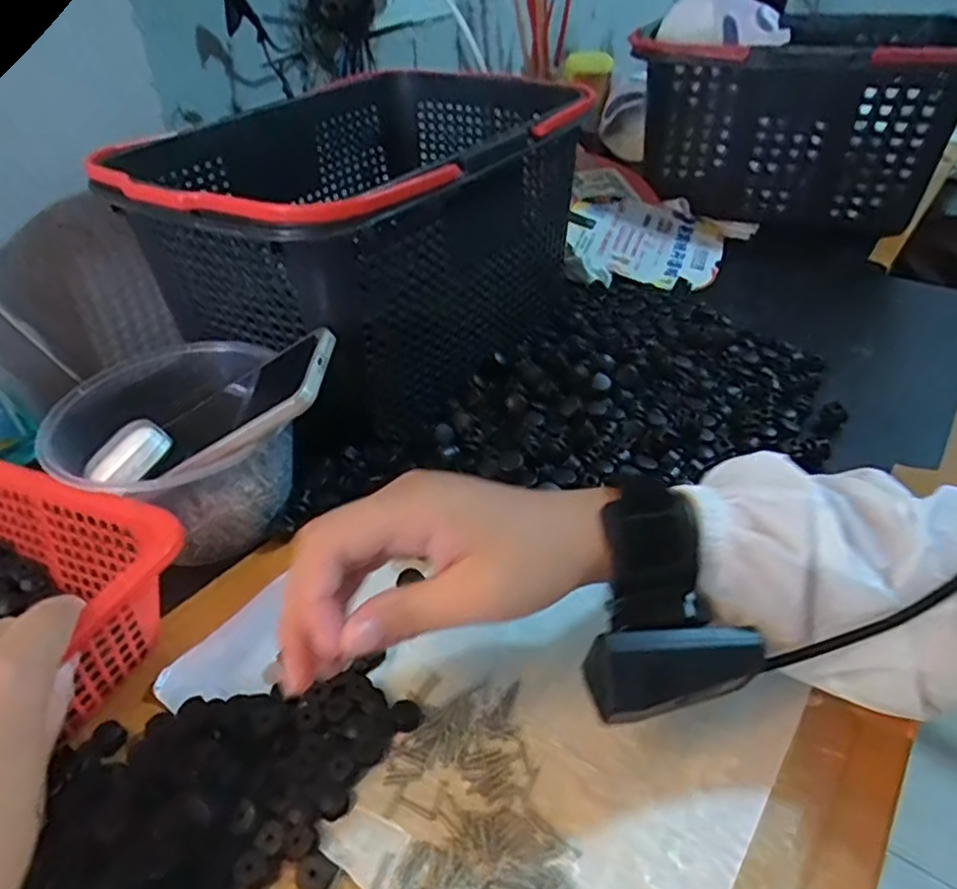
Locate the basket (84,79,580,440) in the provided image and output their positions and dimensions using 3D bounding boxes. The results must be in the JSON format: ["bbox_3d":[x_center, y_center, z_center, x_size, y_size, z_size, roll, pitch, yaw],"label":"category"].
[{"bbox_3d":[-0.083,-0.172,0.541,0.238,0.165,0.336,25,48,29],"label":"basket"}]

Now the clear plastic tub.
[{"bbox_3d":[-0.186,0.003,0.415,0.131,0.076,0.131,1,43,-1],"label":"clear plastic tub"}]

